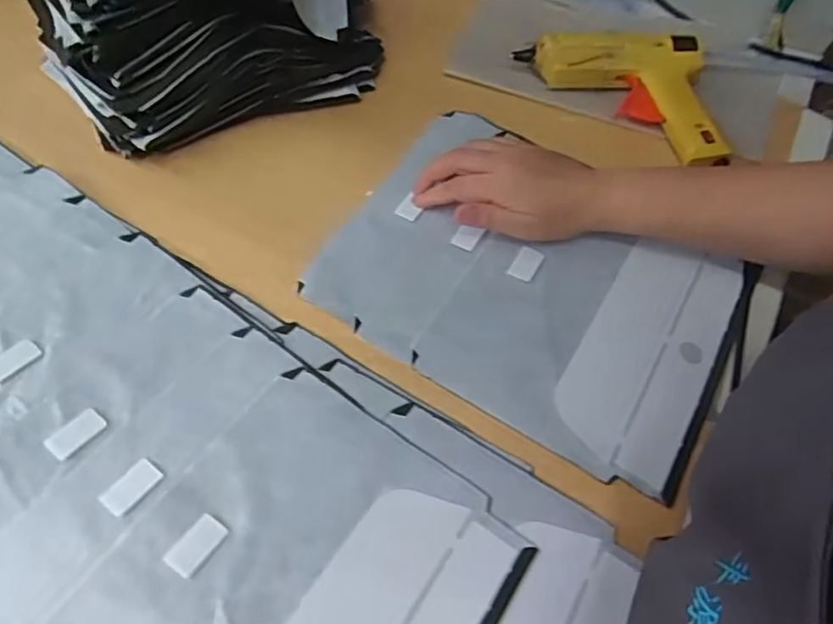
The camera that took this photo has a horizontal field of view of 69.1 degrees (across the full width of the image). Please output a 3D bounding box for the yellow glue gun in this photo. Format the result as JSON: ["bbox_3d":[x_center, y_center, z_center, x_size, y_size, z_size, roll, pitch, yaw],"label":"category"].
[{"bbox_3d":[0.192,-0.207,0.578,0.188,0.045,0.151,4,59,-1],"label":"yellow glue gun"}]

